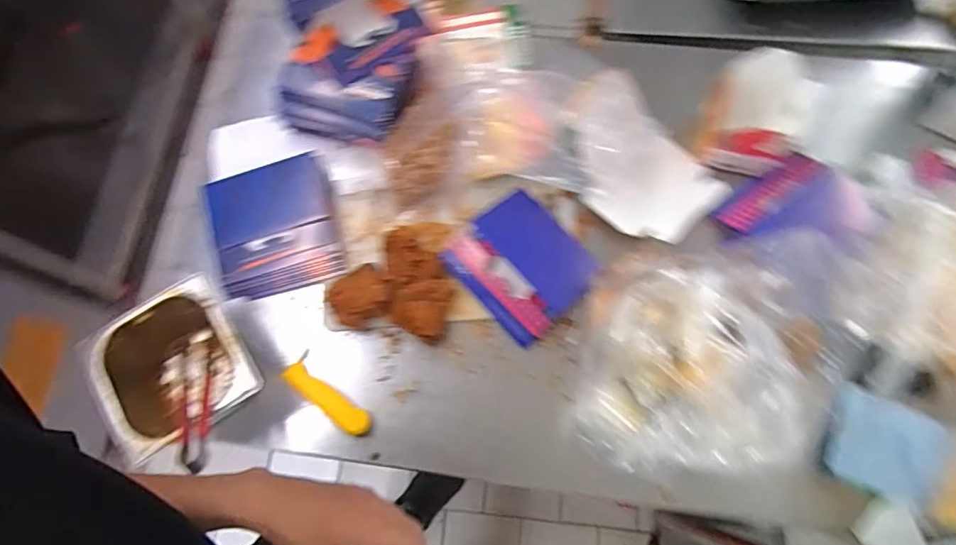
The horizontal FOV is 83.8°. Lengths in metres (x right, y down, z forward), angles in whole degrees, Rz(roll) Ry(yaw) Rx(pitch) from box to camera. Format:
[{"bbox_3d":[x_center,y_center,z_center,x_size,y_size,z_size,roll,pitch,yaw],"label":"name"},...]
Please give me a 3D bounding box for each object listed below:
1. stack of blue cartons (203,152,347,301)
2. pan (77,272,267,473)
[{"bbox_3d":[-0.296,-0.068,0.772,0.166,0.030,0.189,-19,71,-4],"label":"stack of blue cartons"},{"bbox_3d":[-0.365,0.127,0.674,0.162,0.112,0.188,-36,73,-10],"label":"pan"}]

